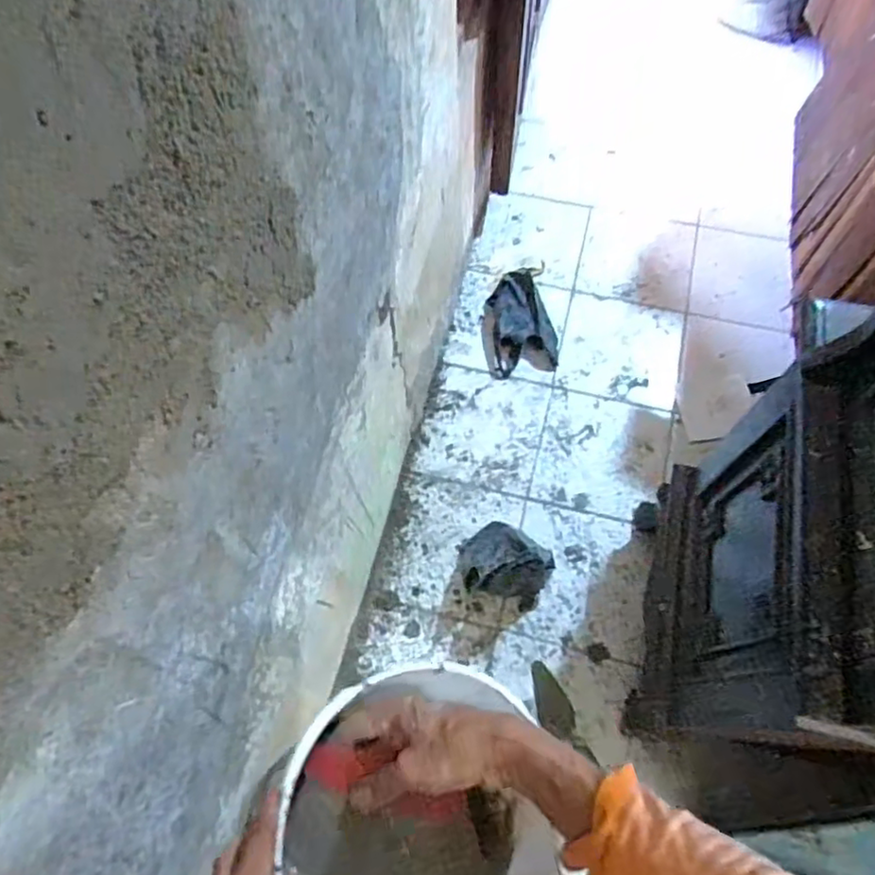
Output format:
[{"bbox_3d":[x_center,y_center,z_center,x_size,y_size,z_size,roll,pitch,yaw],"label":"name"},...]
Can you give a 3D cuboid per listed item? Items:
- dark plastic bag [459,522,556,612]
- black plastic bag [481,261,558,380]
[{"bbox_3d":[0.143,0.260,1.365,0.188,0.202,0.172,28,70,14],"label":"dark plastic bag"},{"bbox_3d":[0.210,-0.311,1.674,0.183,0.046,0.315,-3,66,1],"label":"black plastic bag"}]

